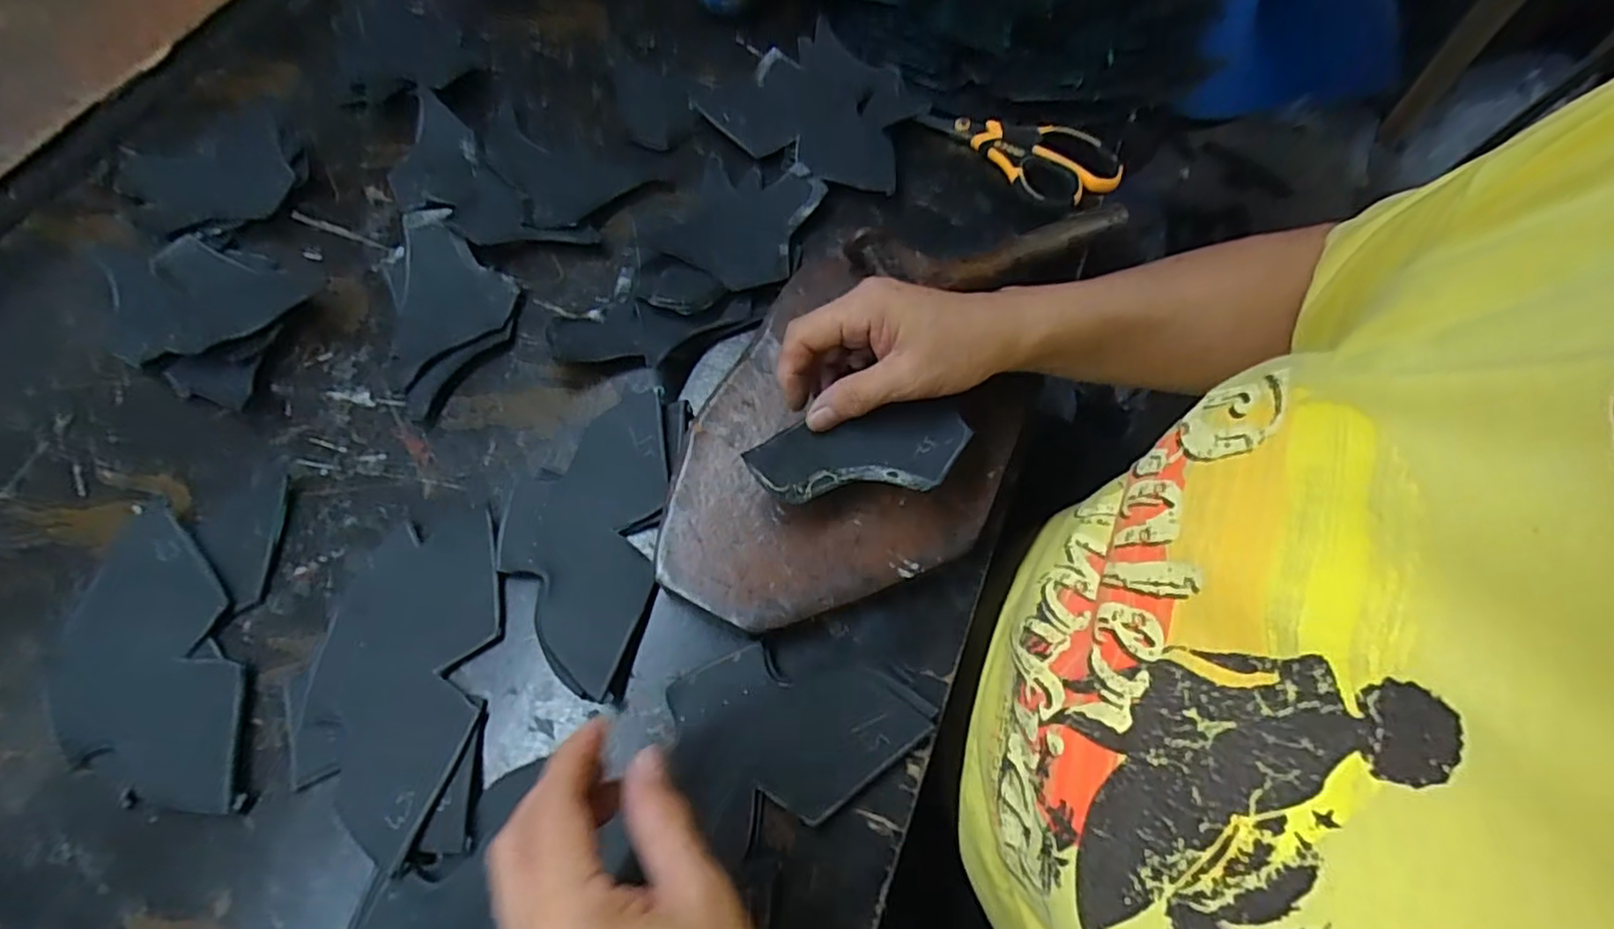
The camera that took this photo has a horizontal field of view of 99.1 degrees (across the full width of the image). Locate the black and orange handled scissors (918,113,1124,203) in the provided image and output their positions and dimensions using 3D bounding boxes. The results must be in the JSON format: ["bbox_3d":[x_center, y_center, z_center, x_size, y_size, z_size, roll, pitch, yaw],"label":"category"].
[{"bbox_3d":[0.162,-0.236,0.512,0.142,0.021,0.071,34,69,17],"label":"black and orange handled scissors"}]

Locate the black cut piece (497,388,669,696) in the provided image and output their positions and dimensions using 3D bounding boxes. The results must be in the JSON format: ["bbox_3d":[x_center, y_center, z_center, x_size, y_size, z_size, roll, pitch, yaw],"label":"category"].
[{"bbox_3d":[-0.128,0.037,0.396,0.084,0.012,0.172,4,67,-2],"label":"black cut piece"}]

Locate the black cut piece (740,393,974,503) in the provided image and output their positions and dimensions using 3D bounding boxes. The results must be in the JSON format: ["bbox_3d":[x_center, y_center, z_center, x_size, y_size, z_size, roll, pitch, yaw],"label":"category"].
[{"bbox_3d":[0.028,-0.006,0.368,0.115,0.010,0.049,-10,63,2],"label":"black cut piece"}]

